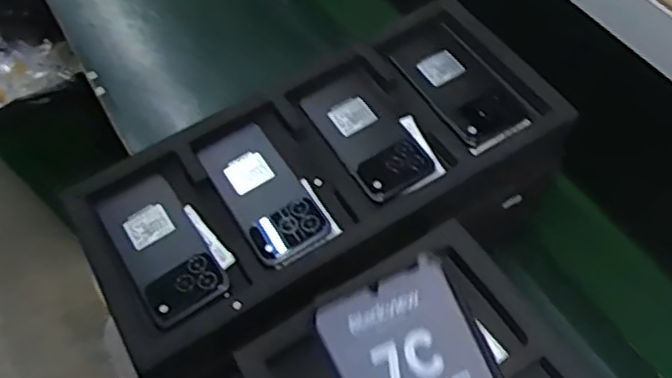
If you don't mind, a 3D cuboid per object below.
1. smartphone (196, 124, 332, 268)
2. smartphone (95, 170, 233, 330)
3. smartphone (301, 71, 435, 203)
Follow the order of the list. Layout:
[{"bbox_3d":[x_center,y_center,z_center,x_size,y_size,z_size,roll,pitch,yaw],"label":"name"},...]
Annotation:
[{"bbox_3d":[-0.074,0.003,0.651,0.074,0.010,0.166,-30,60,-14],"label":"smartphone"},{"bbox_3d":[-0.168,0.056,0.623,0.076,0.009,0.159,-31,60,-15],"label":"smartphone"},{"bbox_3d":[0.028,-0.057,0.675,0.073,0.010,0.162,-30,60,-14],"label":"smartphone"}]

